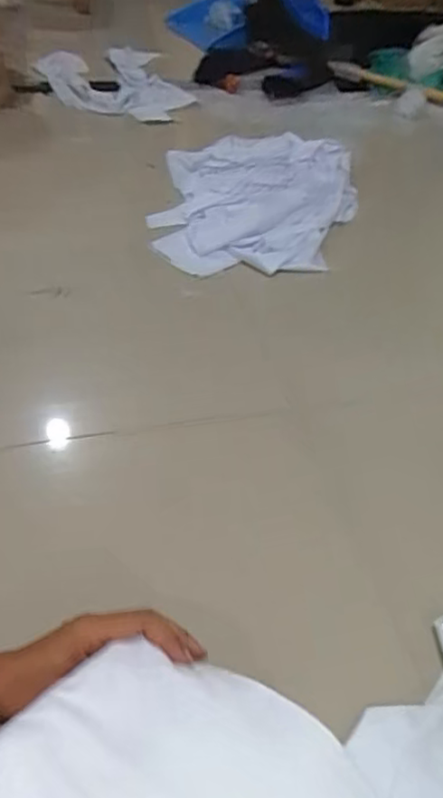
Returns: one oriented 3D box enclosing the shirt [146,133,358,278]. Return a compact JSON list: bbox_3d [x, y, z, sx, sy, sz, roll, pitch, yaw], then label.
[{"bbox_3d":[0.076,-0.417,1.285,0.389,0.063,0.499,5,44,2],"label":"shirt"}]

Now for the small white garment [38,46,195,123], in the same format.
[{"bbox_3d":[-0.288,-0.859,1.706,0.363,0.047,0.478,-9,46,-15],"label":"small white garment"}]

